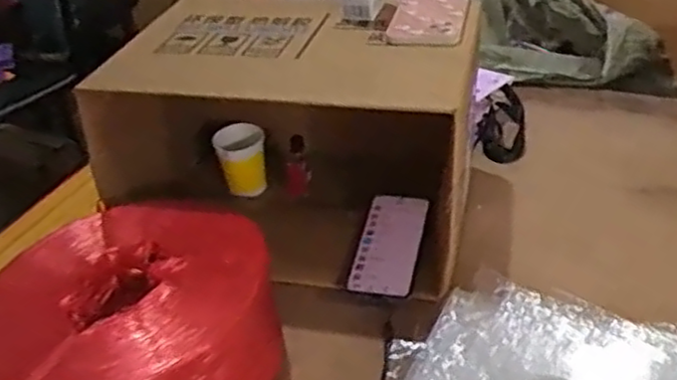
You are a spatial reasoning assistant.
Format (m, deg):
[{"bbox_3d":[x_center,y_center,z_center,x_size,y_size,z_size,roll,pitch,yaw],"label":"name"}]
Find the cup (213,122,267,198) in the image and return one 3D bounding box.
[{"bbox_3d":[-0.125,-0.038,0.927,0.065,0.088,0.074,-10,34,-5],"label":"cup"}]

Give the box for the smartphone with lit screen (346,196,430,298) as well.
[{"bbox_3d":[0.063,0.060,0.828,0.070,0.011,0.159,9,43,13],"label":"smartphone with lit screen"}]

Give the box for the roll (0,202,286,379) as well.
[{"bbox_3d":[-0.185,0.131,0.671,0.250,0.130,0.234,-4,34,3],"label":"roll"}]

